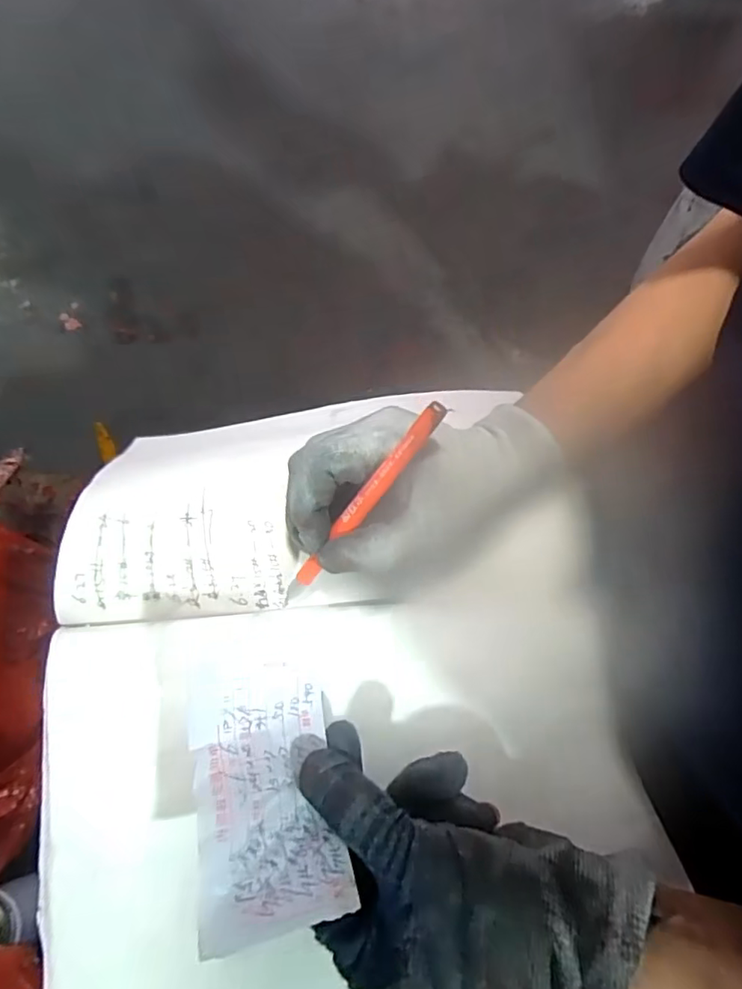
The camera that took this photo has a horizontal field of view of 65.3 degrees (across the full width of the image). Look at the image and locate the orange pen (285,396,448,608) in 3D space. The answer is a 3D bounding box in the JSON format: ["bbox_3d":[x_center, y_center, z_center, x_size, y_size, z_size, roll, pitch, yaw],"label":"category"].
[{"bbox_3d":[-0.008,0.009,0.289,0.009,0.013,0.140,49,122,17],"label":"orange pen"}]

